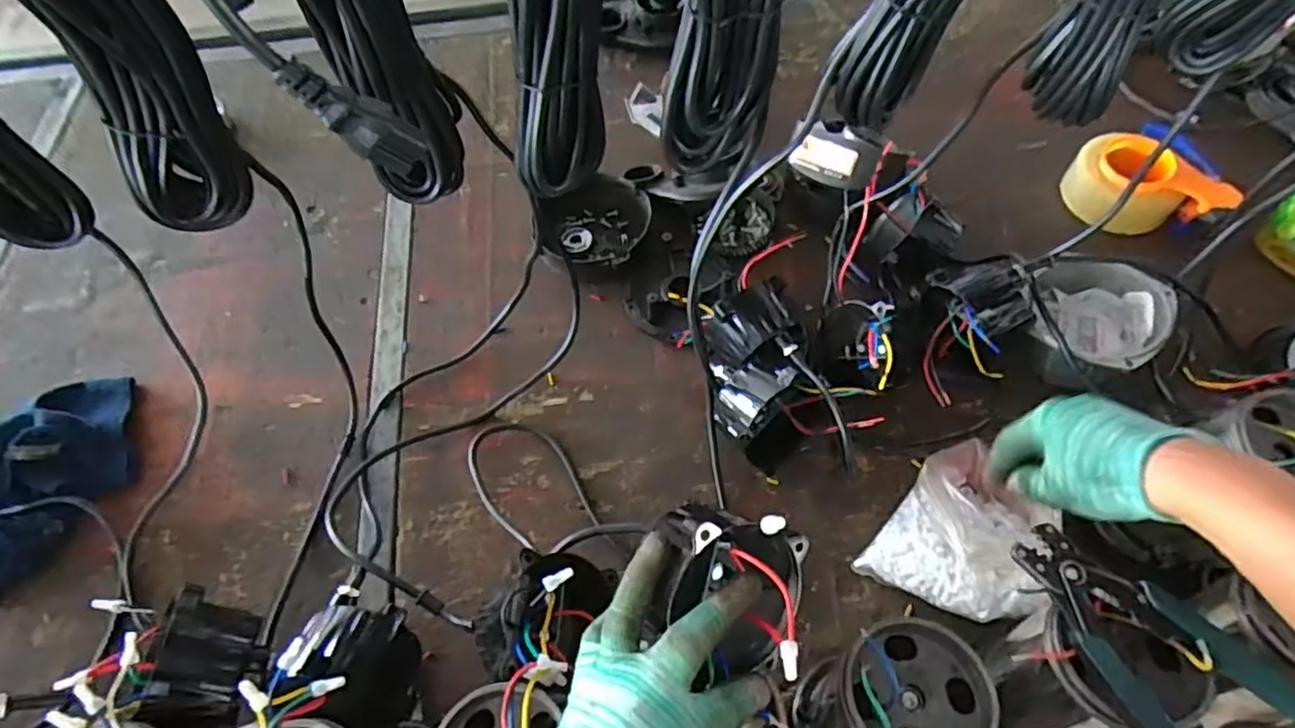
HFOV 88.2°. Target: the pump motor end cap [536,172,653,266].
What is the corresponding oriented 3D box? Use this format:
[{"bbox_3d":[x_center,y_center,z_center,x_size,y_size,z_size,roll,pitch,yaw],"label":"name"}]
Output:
[{"bbox_3d":[-0.065,-0.172,0.825,0.133,0.041,0.143,-1,61,2],"label":"pump motor end cap"}]

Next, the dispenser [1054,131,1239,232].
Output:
[{"bbox_3d":[0.585,-0.213,0.790,0.149,0.073,0.093,15,63,10],"label":"dispenser"}]

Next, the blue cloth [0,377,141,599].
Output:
[{"bbox_3d":[-0.654,0.116,0.677,0.187,0.072,0.266,36,68,20],"label":"blue cloth"}]

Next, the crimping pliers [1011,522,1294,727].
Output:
[{"bbox_3d":[0.316,0.170,0.395,0.103,0.026,0.175,-18,62,-8],"label":"crimping pliers"}]

